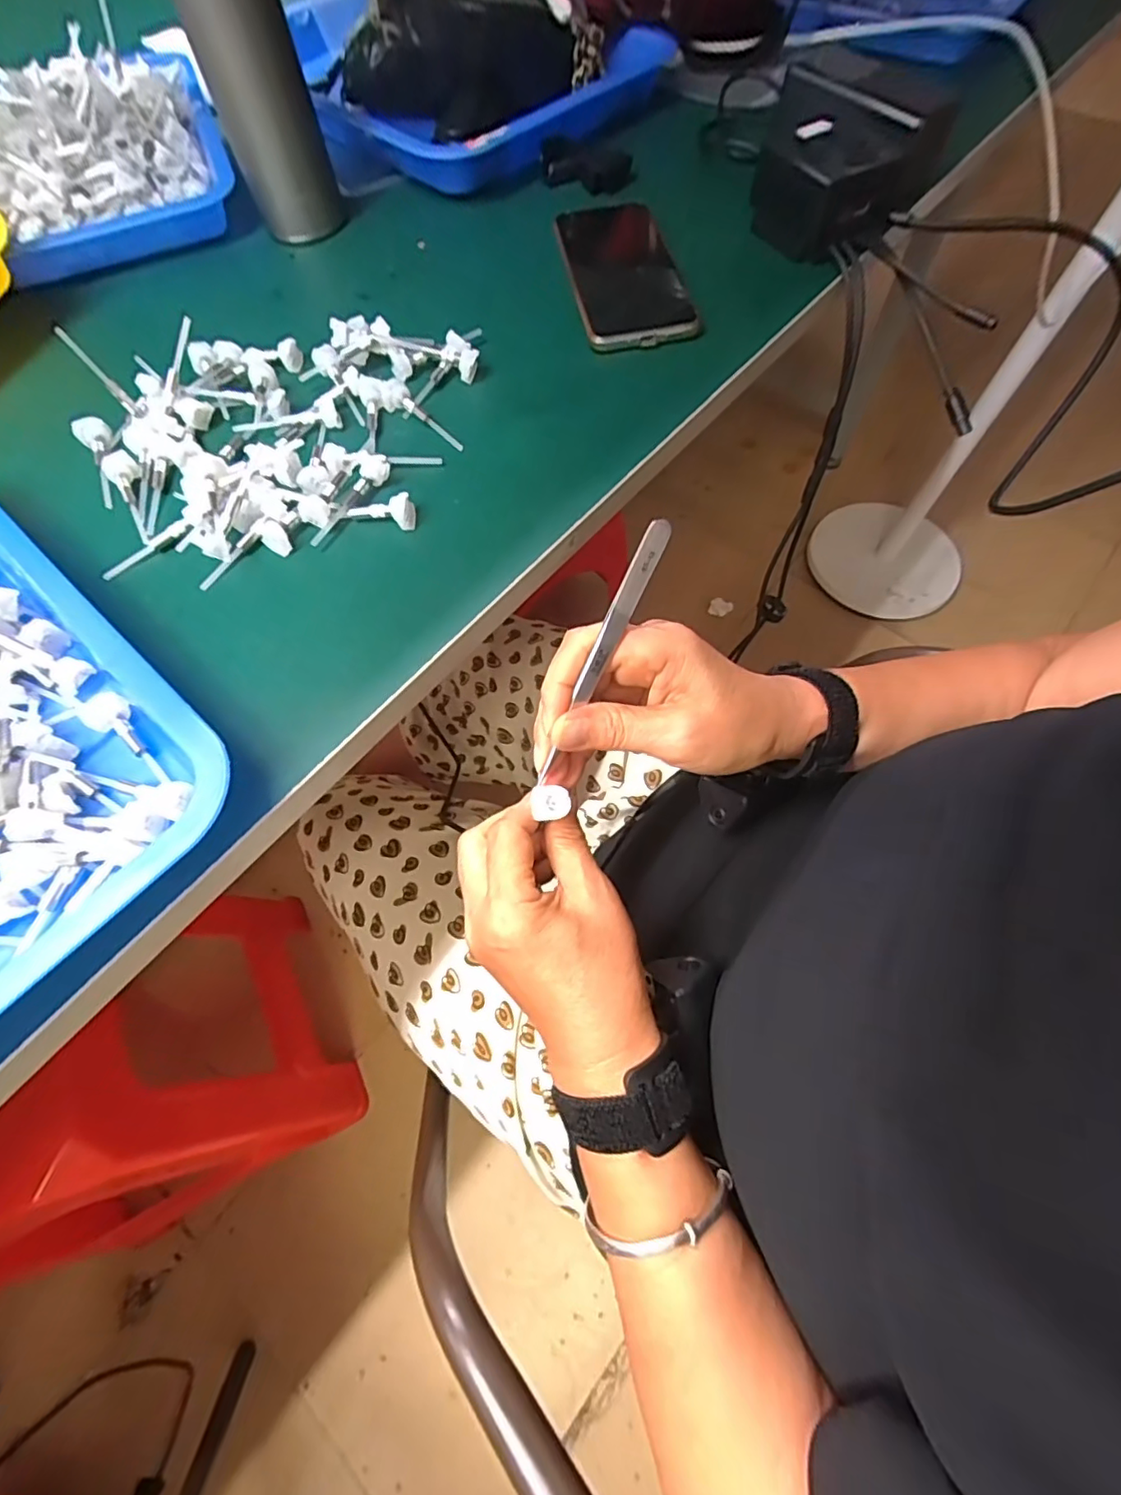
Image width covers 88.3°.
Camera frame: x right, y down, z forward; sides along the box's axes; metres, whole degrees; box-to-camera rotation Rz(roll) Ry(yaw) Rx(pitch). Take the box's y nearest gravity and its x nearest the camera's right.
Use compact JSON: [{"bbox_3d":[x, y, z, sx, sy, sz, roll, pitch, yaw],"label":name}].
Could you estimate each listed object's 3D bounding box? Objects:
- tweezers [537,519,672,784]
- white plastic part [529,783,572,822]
[{"bbox_3d":[0.017,-0.037,0.253,0.009,0.006,0.125,27,111,7],"label":"tweezers"},{"bbox_3d":[-0.004,0.027,0.279,0.019,0.004,0.016,4,70,-1],"label":"white plastic part"}]

